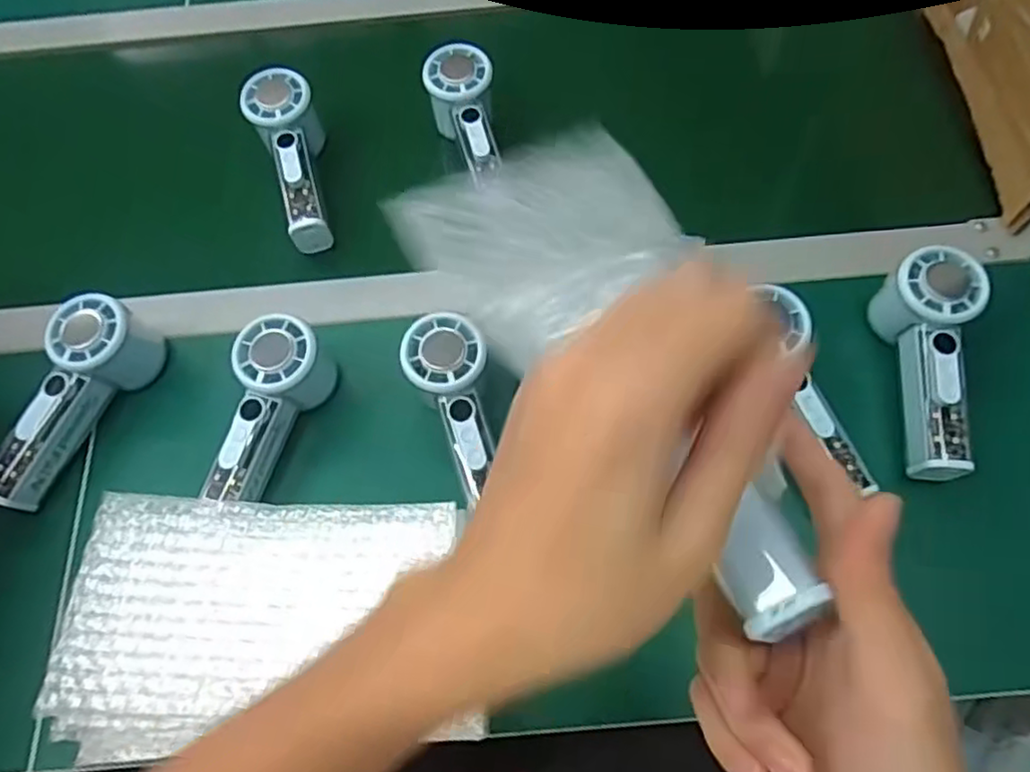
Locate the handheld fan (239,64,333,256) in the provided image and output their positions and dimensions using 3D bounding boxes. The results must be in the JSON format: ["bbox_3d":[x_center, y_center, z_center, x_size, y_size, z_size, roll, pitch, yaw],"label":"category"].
[{"bbox_3d":[-0.184,-0.182,0.564,0.052,0.046,0.168,-14,78,-3],"label":"handheld fan"}]

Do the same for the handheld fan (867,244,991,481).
[{"bbox_3d":[0.280,-0.016,0.454,0.050,0.057,0.149,8,66,7],"label":"handheld fan"}]

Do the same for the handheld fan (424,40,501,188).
[{"bbox_3d":[-0.038,-0.224,0.572,0.056,0.048,0.128,-15,80,-3],"label":"handheld fan"}]

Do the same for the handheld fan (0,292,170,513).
[{"bbox_3d":[-0.319,0.011,0.475,0.049,0.061,0.153,23,69,13],"label":"handheld fan"}]

